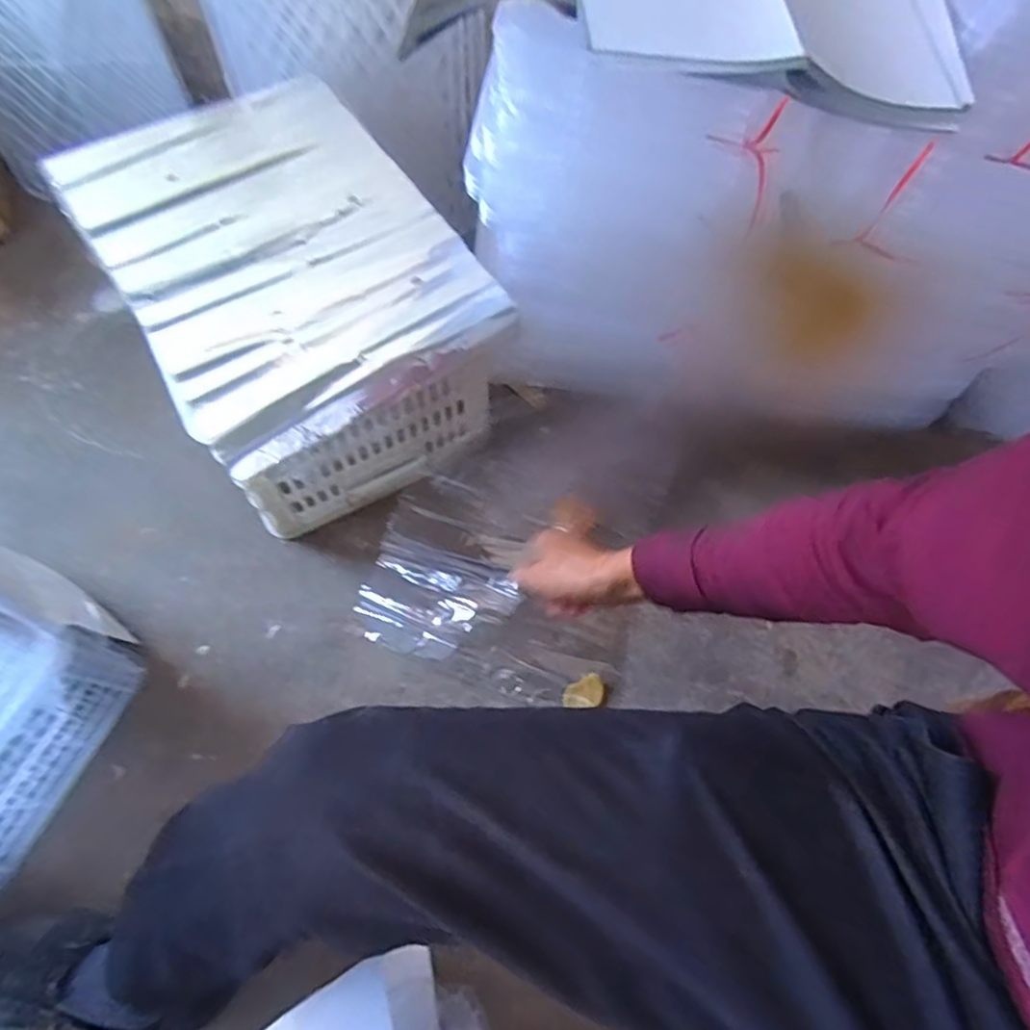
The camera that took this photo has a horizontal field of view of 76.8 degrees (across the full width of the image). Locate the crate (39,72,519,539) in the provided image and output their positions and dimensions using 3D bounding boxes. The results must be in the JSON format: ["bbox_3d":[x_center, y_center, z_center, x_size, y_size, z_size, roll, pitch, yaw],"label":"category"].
[{"bbox_3d":[-0.283,-0.273,0.870,0.353,0.273,0.480,-31,72,-14],"label":"crate"}]

